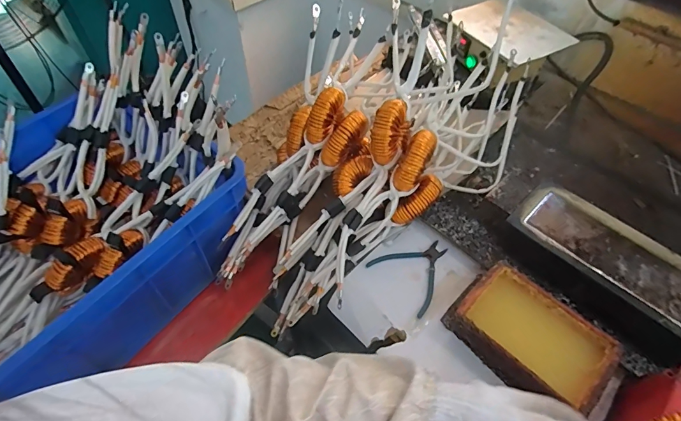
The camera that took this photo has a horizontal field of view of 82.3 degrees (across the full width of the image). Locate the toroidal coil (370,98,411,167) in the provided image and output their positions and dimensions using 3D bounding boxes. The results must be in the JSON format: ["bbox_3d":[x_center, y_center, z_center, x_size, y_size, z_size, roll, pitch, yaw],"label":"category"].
[{"bbox_3d":[0.087,-0.135,0.666,0.057,0.081,0.089,15,54,9],"label":"toroidal coil"}]

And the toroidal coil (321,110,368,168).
[{"bbox_3d":[0.013,-0.127,0.716,0.044,0.092,0.100,38,60,24],"label":"toroidal coil"}]

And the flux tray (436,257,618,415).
[{"bbox_3d":[0.277,0.191,0.580,0.150,0.065,0.219,-31,60,-23],"label":"flux tray"}]

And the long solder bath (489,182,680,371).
[{"bbox_3d":[0.456,0.112,0.632,0.150,0.085,0.380,-35,61,-25],"label":"long solder bath"}]

